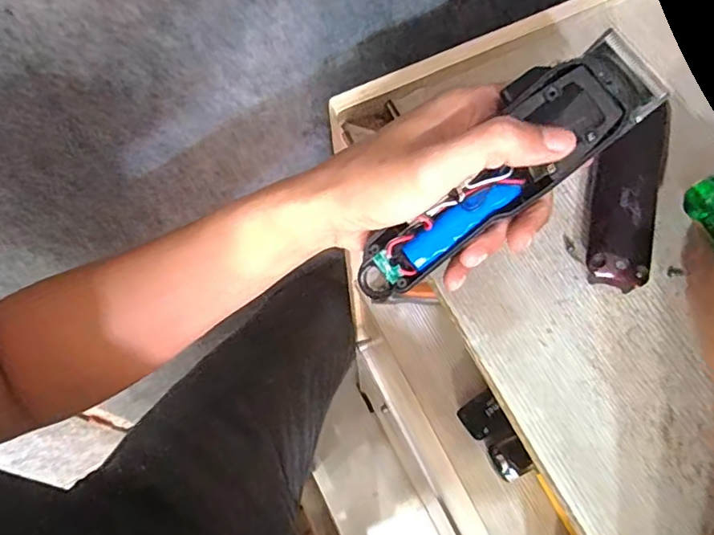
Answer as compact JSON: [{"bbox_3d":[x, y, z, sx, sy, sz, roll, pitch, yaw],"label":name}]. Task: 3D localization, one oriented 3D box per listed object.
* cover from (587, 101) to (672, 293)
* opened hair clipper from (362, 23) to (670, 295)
[{"bbox_3d":[0.160,-0.043,0.333,0.039,0.021,0.116,16,67,8],"label":"cover"},{"bbox_3d":[0.071,-0.046,0.293,0.176,0.028,0.048,-40,69,14],"label":"opened hair clipper"}]

